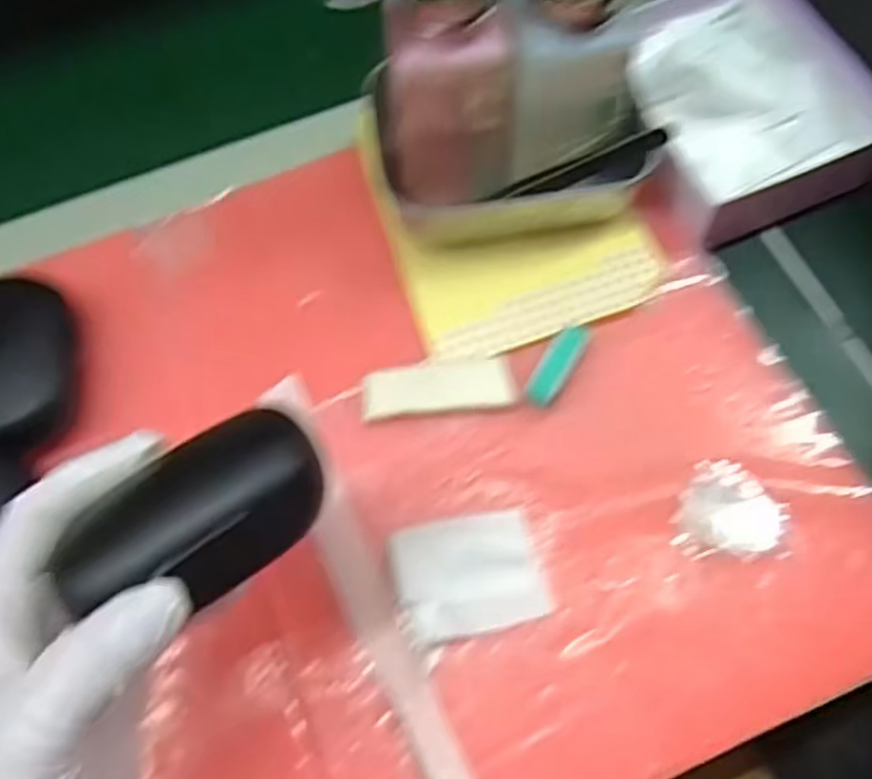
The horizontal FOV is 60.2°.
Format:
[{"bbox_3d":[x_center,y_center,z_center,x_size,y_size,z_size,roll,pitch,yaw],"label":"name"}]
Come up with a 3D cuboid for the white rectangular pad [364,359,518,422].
[{"bbox_3d":[0.001,-0.001,0.359,0.070,0.007,0.025,-8,68,-1],"label":"white rectangular pad"}]

